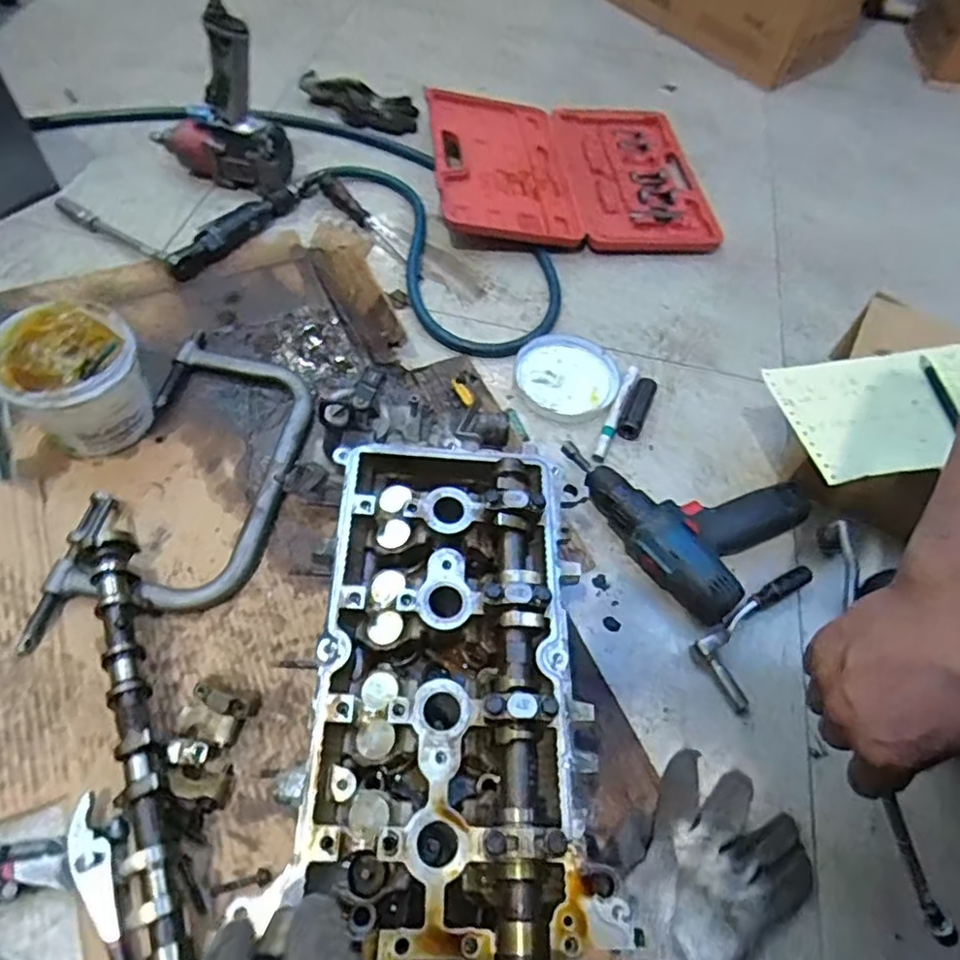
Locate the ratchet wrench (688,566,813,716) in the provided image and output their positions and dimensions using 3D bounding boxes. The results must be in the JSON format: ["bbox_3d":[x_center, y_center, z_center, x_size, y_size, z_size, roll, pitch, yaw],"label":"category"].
[{"bbox_3d":[0.268,0.143,0.586,0.151,0.021,0.067,-30,65,-21],"label":"ratchet wrench"}]

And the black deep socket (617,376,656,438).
[{"bbox_3d":[0.181,-0.084,0.722,0.027,0.021,0.089,22,59,9],"label":"black deep socket"}]

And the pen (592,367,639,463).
[{"bbox_3d":[0.157,-0.082,0.716,0.015,0.010,0.144,23,59,10],"label":"pen"}]

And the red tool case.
[{"bbox_3d":[0.130,-0.473,0.944,0.403,0.046,0.337,-4,58,-7],"label":"red tool case"}]

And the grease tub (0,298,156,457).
[{"bbox_3d":[-0.391,-0.095,0.624,0.113,0.105,0.113,2,58,-3],"label":"grease tub"}]

